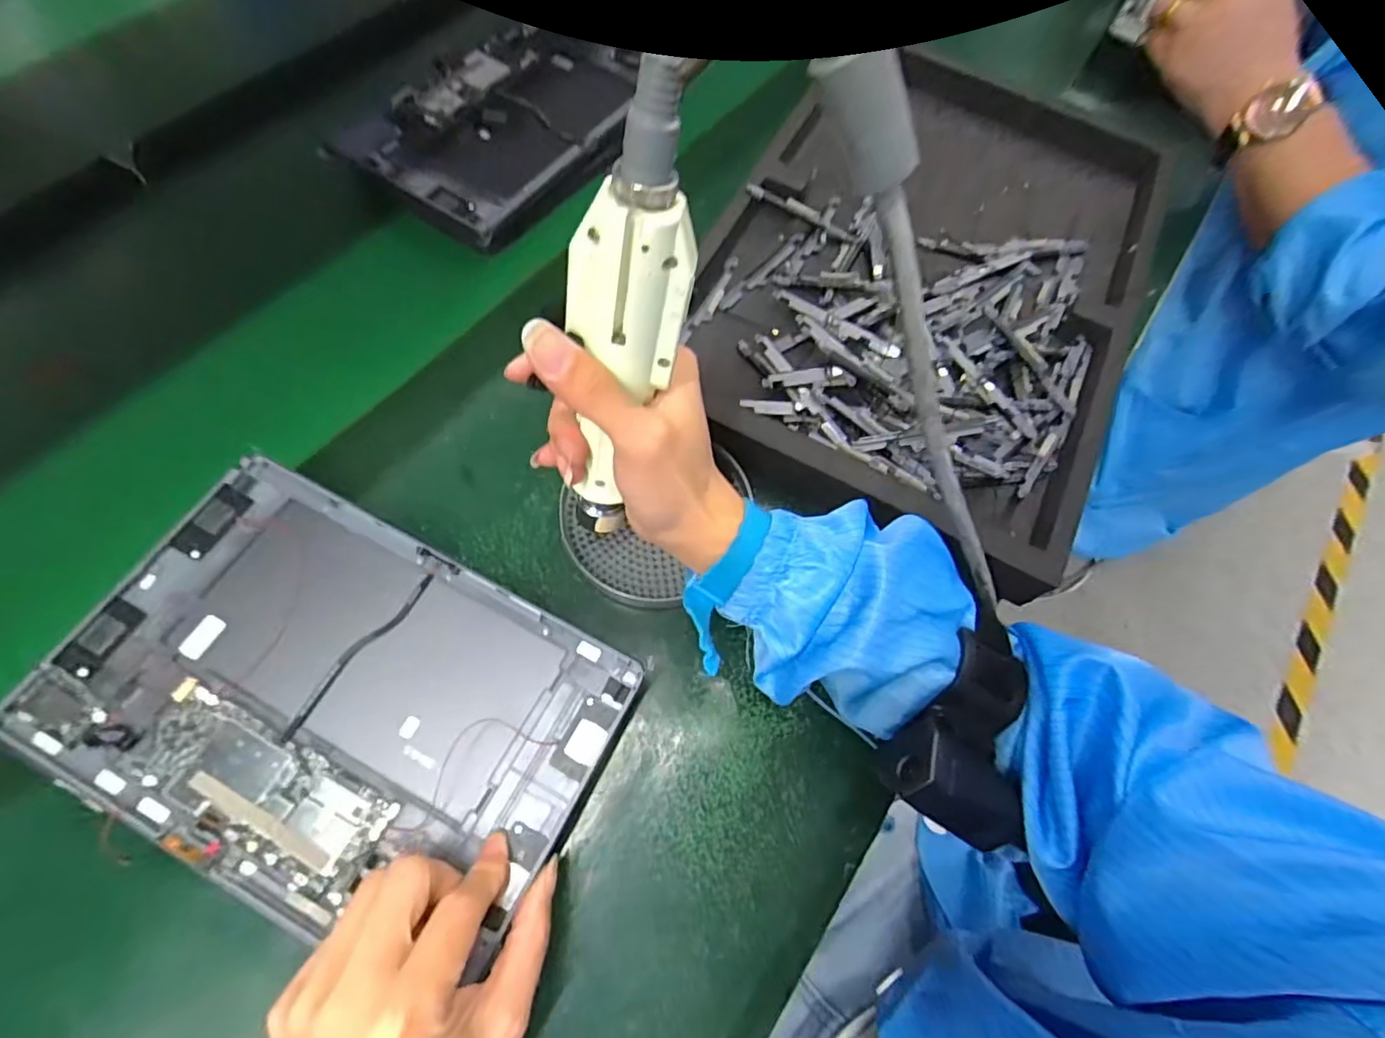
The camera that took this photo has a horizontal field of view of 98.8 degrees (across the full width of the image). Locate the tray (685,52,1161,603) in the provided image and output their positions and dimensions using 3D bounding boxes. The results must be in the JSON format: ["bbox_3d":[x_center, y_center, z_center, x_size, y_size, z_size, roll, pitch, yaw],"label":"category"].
[{"bbox_3d":[0.178,-0.190,0.442,0.281,0.041,0.436,26,67,9],"label":"tray"}]

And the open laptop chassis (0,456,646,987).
[{"bbox_3d":[-0.171,0.087,0.291,0.252,0.021,0.163,24,67,9],"label":"open laptop chassis"}]

